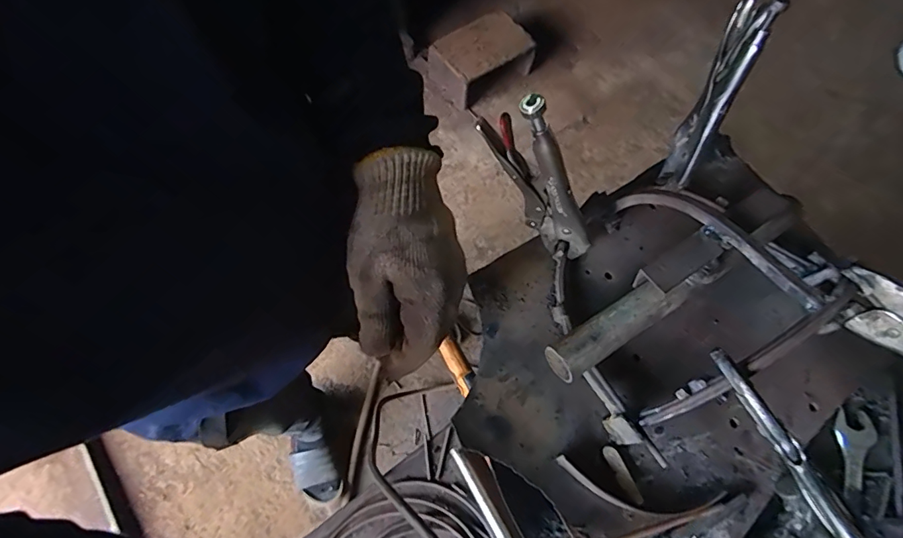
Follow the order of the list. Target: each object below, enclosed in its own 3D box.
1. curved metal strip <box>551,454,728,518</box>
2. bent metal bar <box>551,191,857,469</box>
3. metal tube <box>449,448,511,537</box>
[{"bbox_3d":[0.147,0.176,0.382,0.132,0.014,0.029,12,65,5],"label":"curved metal strip"},{"bbox_3d":[0.162,0.027,0.393,0.166,0.110,0.175,-37,72,-18],"label":"bent metal bar"},{"bbox_3d":[0.068,0.356,0.647,0.019,0.017,0.250,-26,69,-14],"label":"metal tube"}]

